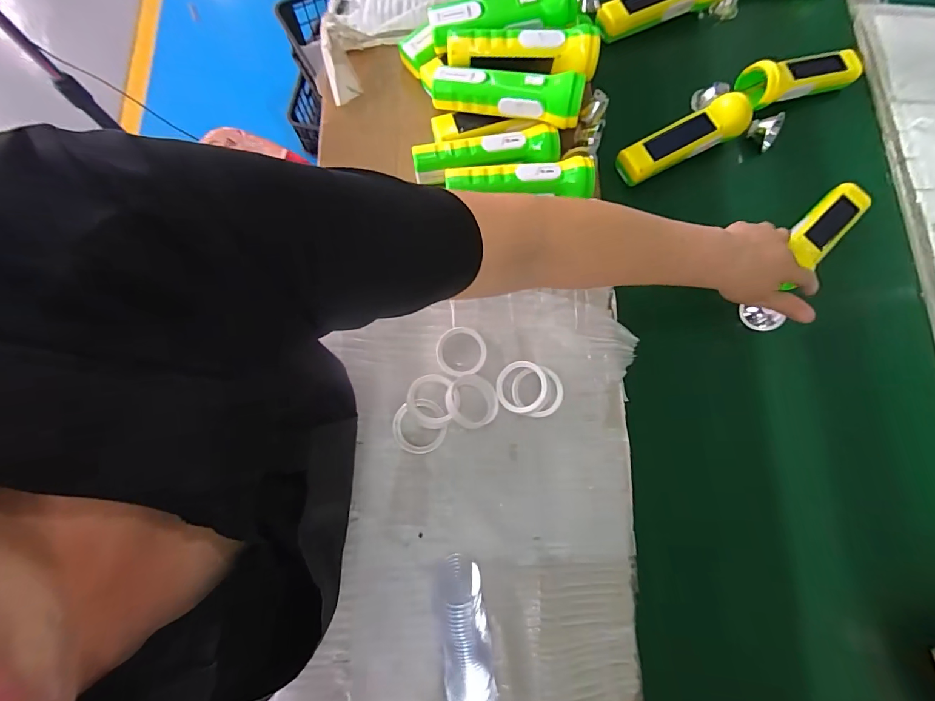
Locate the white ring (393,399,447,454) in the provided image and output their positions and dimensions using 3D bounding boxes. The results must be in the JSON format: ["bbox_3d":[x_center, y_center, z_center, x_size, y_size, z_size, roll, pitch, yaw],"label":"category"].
[{"bbox_3d":[-0.048,0.077,0.403,0.055,0.016,0.053,1,79,-3],"label":"white ring"}]

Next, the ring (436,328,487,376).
[{"bbox_3d":[-0.007,0.001,0.420,0.052,0.015,0.051,1,79,-3],"label":"ring"}]

